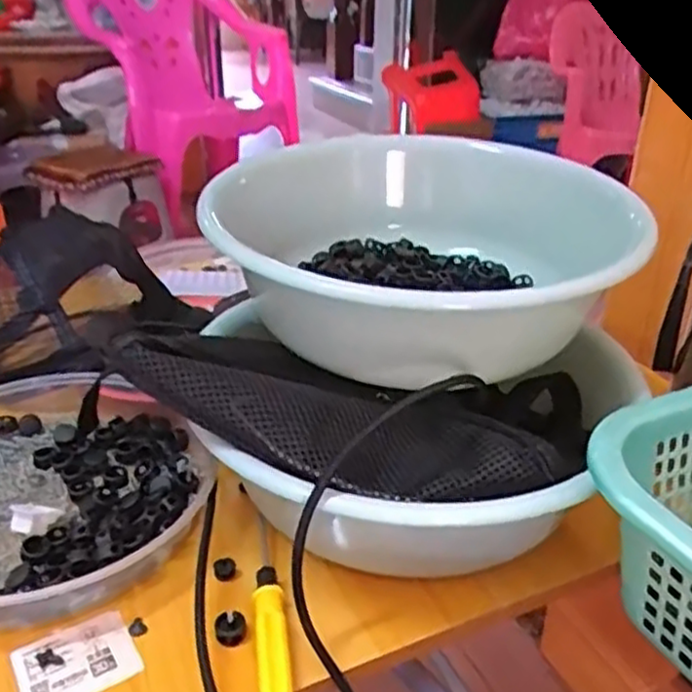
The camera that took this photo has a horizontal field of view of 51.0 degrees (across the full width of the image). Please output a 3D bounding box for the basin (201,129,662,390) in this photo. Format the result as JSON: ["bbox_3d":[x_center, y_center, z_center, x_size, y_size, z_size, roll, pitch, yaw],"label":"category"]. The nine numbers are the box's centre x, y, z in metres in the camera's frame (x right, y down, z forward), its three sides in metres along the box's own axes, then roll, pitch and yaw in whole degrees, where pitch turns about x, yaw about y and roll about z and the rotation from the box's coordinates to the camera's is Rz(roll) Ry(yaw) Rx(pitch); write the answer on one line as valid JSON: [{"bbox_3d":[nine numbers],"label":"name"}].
[{"bbox_3d":[0.039,-0.076,0.523,0.238,0.115,0.287,-23,37,-36],"label":"basin"}]

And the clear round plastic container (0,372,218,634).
[{"bbox_3d":[-0.209,0.101,0.491,0.228,0.052,0.234,0,29,0],"label":"clear round plastic container"}]

